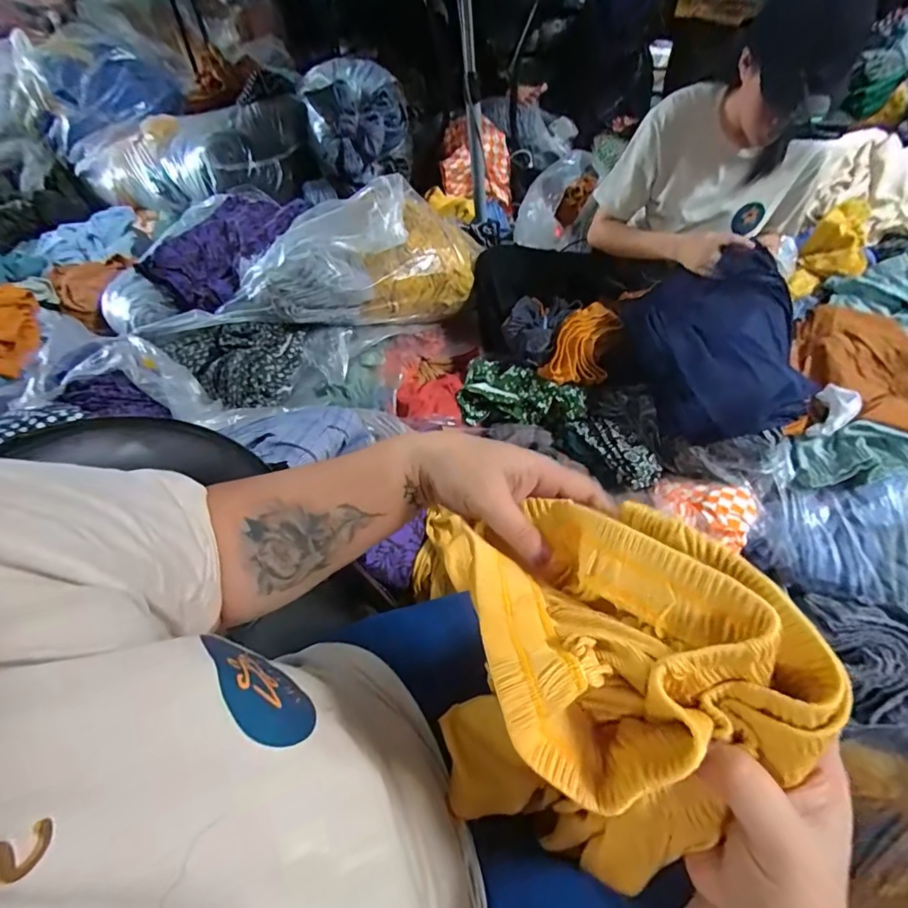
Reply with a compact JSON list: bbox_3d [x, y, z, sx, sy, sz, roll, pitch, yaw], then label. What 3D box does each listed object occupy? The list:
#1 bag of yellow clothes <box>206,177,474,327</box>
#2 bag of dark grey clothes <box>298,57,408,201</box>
[{"bbox_3d":[-0.254,-0.461,1.159,0.579,0.262,0.255,-20,57,-11],"label":"bag of yellow clothes"},{"bbox_3d":[-0.325,-1.100,1.538,0.299,0.253,0.337,-16,56,-8],"label":"bag of dark grey clothes"}]

